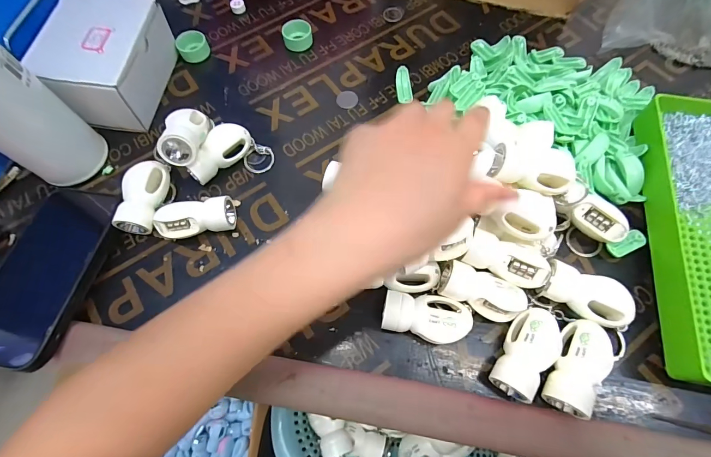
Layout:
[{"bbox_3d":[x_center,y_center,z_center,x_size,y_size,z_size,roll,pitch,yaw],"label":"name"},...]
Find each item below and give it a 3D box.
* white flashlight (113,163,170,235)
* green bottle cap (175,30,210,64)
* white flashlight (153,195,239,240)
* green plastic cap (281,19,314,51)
[{"bbox_3d":[-0.188,-0.028,0.308,0.031,0.026,0.061,-2,67,1],"label":"white flashlight"},{"bbox_3d":[-0.185,-0.209,0.393,0.026,0.021,0.031,37,73,16],"label":"green bottle cap"},{"bbox_3d":[-0.140,-0.008,0.299,0.063,0.026,0.029,-11,67,-3],"label":"white flashlight"},{"bbox_3d":[-0.067,-0.223,0.397,0.033,0.020,0.026,-6,67,-1],"label":"green plastic cap"}]

